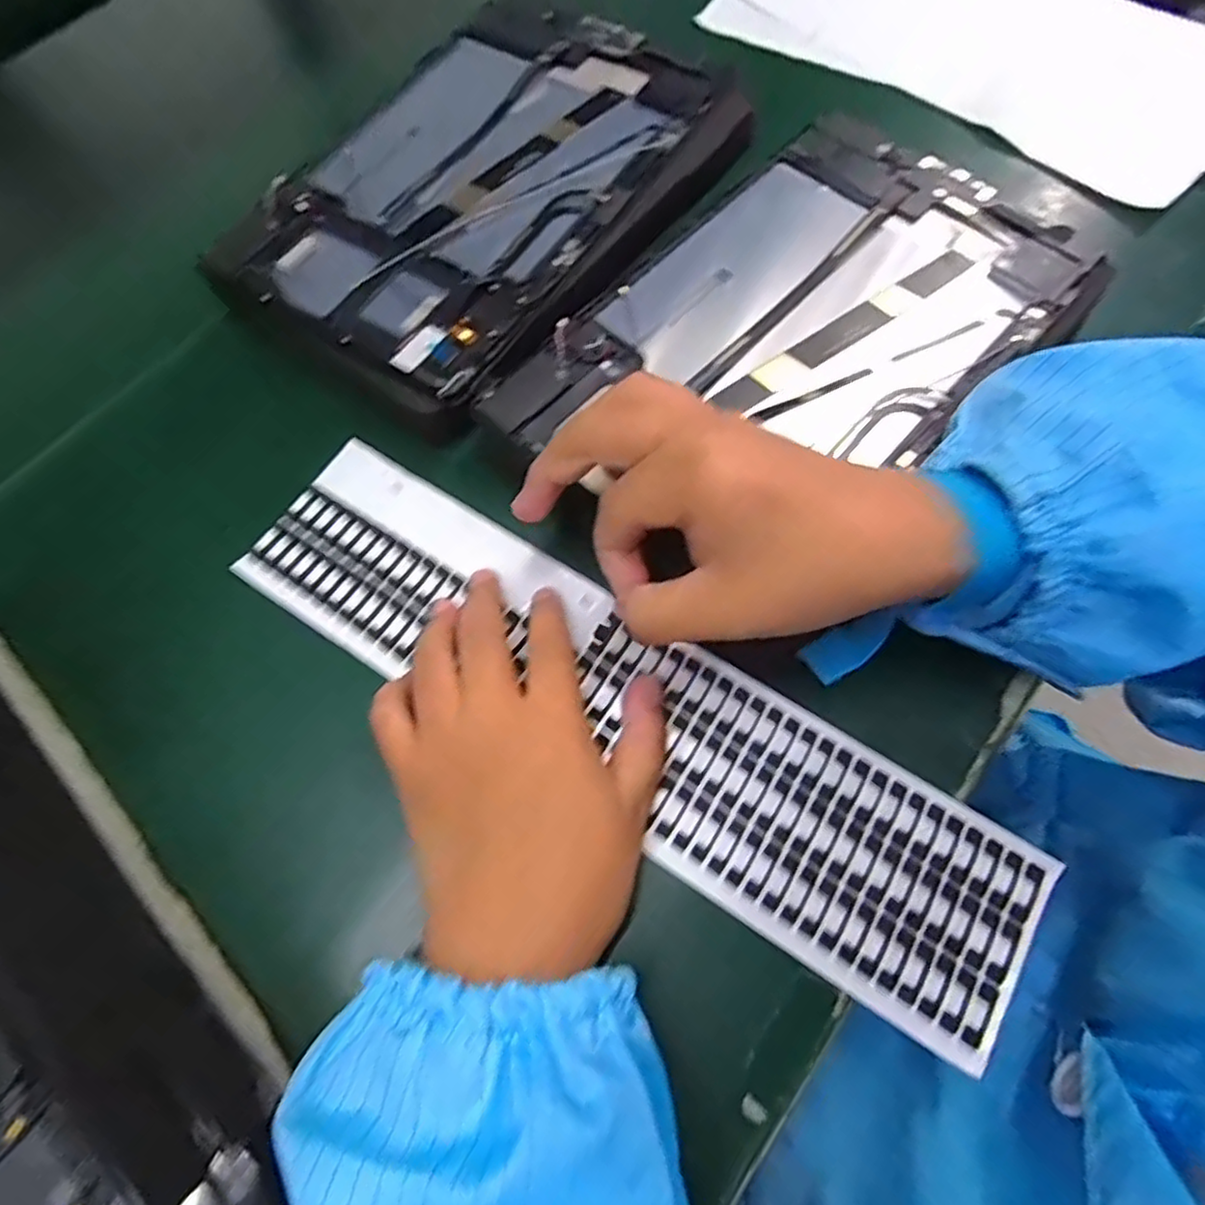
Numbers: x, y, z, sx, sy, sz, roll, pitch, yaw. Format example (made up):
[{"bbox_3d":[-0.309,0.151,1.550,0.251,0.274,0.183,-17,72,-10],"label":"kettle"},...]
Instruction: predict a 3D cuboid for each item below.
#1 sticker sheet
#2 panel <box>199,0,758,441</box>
[{"bbox_3d":[0.003,0.038,0.256,0.312,0.005,0.074,32,72,13],"label":"sticker sheet"},{"bbox_3d":[-0.051,-0.196,0.337,0.170,0.030,0.244,32,72,13],"label":"panel"}]

